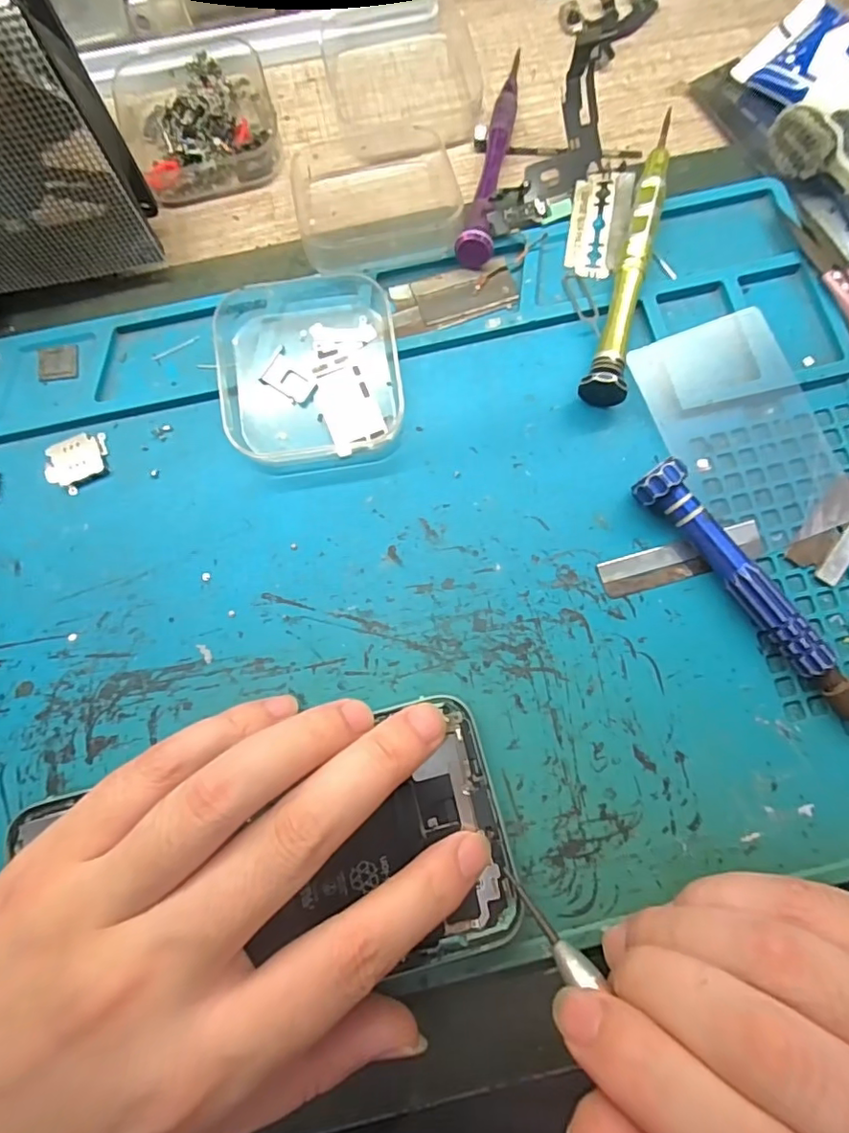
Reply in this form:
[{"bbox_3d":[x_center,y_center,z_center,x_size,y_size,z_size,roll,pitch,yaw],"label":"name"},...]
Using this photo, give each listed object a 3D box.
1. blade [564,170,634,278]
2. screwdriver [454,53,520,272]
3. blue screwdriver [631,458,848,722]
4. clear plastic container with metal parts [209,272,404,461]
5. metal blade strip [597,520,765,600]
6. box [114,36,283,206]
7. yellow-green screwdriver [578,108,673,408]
[{"bbox_3d":[0.068,-0.133,0.212,0.022,0.004,0.043,8,86,9],"label":"blade"},{"bbox_3d":[0.029,-0.170,0.219,0.013,0.017,0.114,10,79,3],"label":"screwdriver"},{"bbox_3d":[0.113,0.015,0.176,0.014,0.018,0.119,-39,80,-7],"label":"blue screwdriver"},{"bbox_3d":[-0.043,-0.076,0.199,0.064,0.018,0.072,-10,78,-1],"label":"clear plastic container with metal parts"},{"bbox_3d":[0.089,-0.002,0.188,0.057,0.004,0.013,-16,79,-2],"label":"metal blade strip"},{"bbox_3d":[-0.094,-0.189,0.226,0.062,0.020,0.063,-22,79,-3],"label":"box"},{"bbox_3d":[0.079,-0.114,0.204,0.015,0.017,0.116,17,79,4],"label":"yellow-green screwdriver"}]

